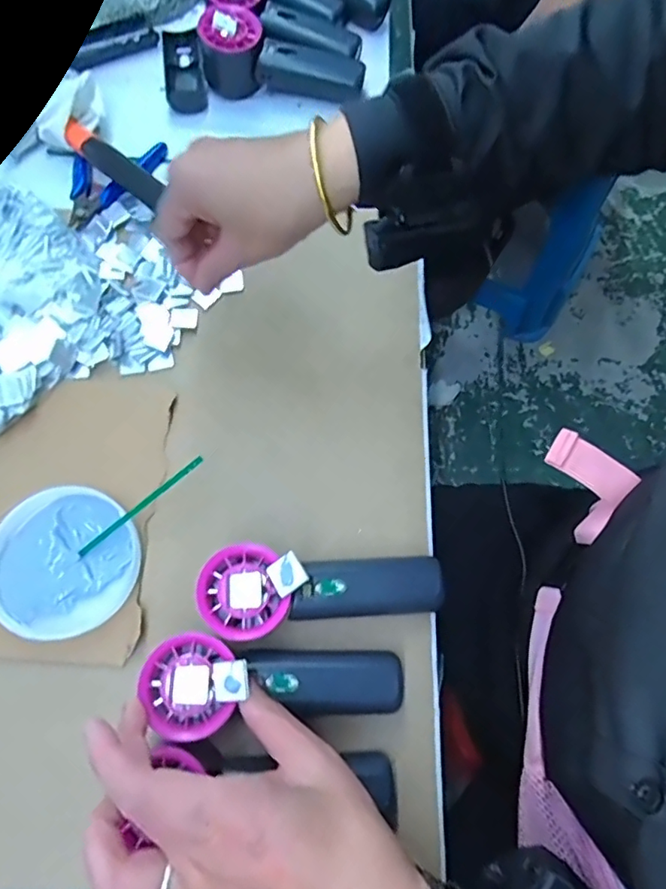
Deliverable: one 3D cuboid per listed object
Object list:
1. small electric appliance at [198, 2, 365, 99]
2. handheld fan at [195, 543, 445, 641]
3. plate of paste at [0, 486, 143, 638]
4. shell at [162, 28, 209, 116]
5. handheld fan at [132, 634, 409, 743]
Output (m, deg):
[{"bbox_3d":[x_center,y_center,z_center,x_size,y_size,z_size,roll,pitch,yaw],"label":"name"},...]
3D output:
[{"bbox_3d":[-0.048,-0.369,0.519,0.154,0.059,0.059,5,71,3],"label":"small electric appliance"},{"bbox_3d":[-0.005,0.097,0.354,0.150,0.064,0.053,0,71,1],"label":"handheld fan"},{"bbox_3d":[-0.189,0.081,0.380,0.103,0.022,0.096,0,71,1],"label":"plate of paste"},{"bbox_3d":[-0.151,-0.380,0.546,0.036,0.014,0.111,-11,71,-2],"label":"shell"},{"bbox_3d":[-0.034,0.144,0.323,0.154,0.030,0.051,6,70,-11],"label":"handheld fan"}]

